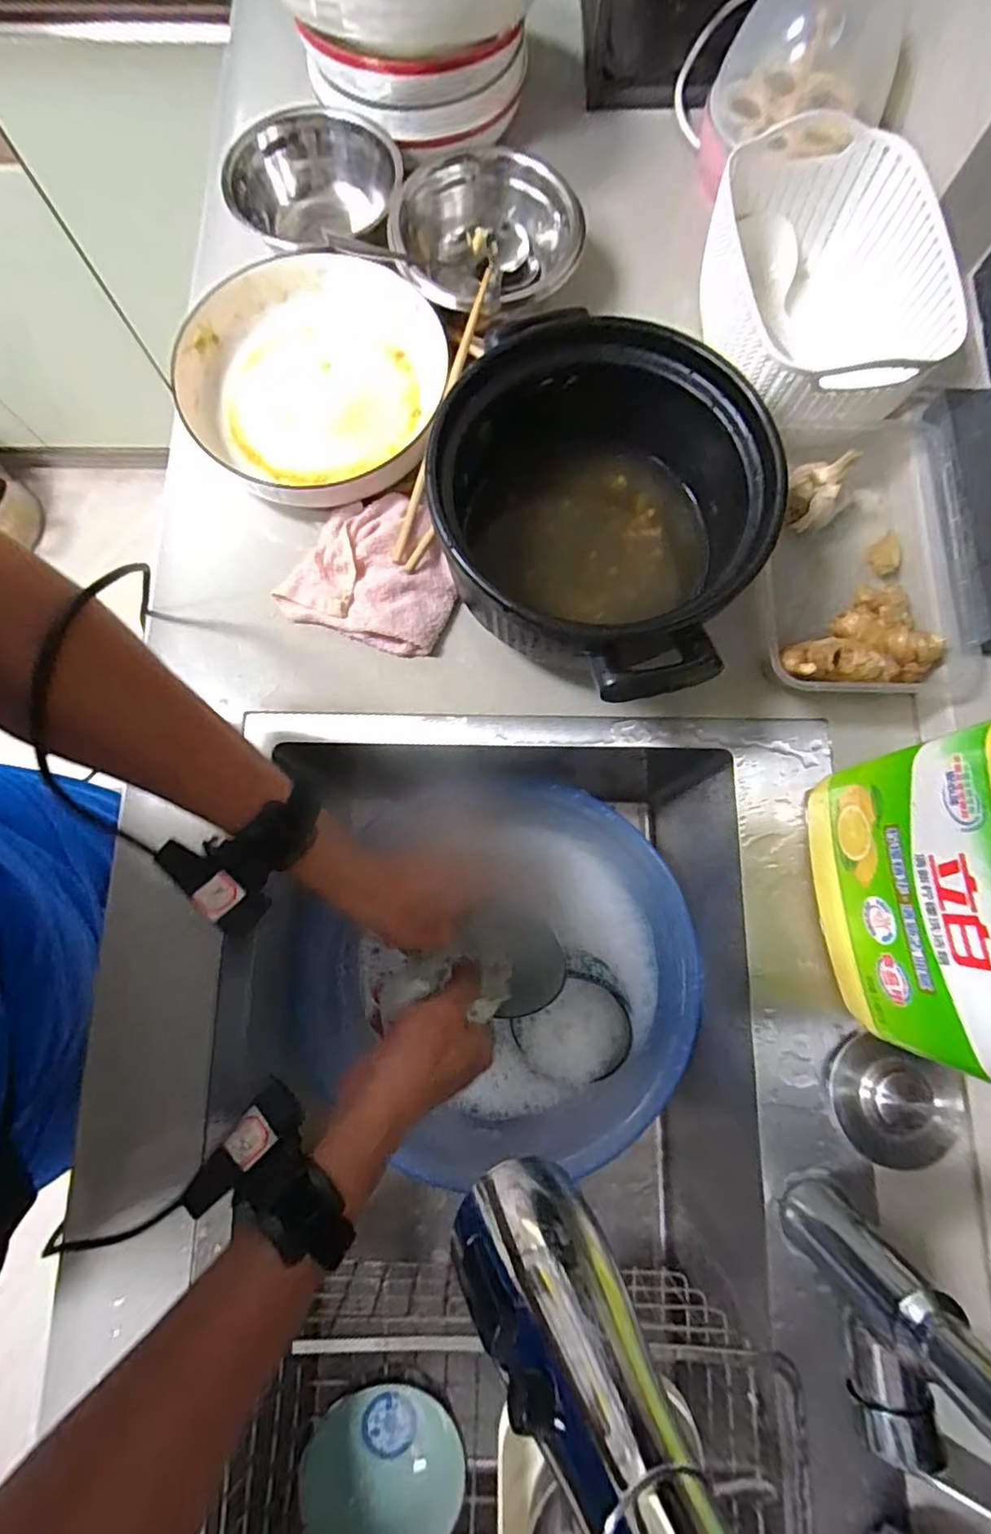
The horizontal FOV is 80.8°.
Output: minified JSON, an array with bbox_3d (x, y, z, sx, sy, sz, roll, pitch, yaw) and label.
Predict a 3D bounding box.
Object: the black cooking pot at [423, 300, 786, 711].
[{"bbox_3d":[0.065,-0.172,0.419,0.225,0.111,0.227,0,79,0],"label":"black cooking pot"}]

